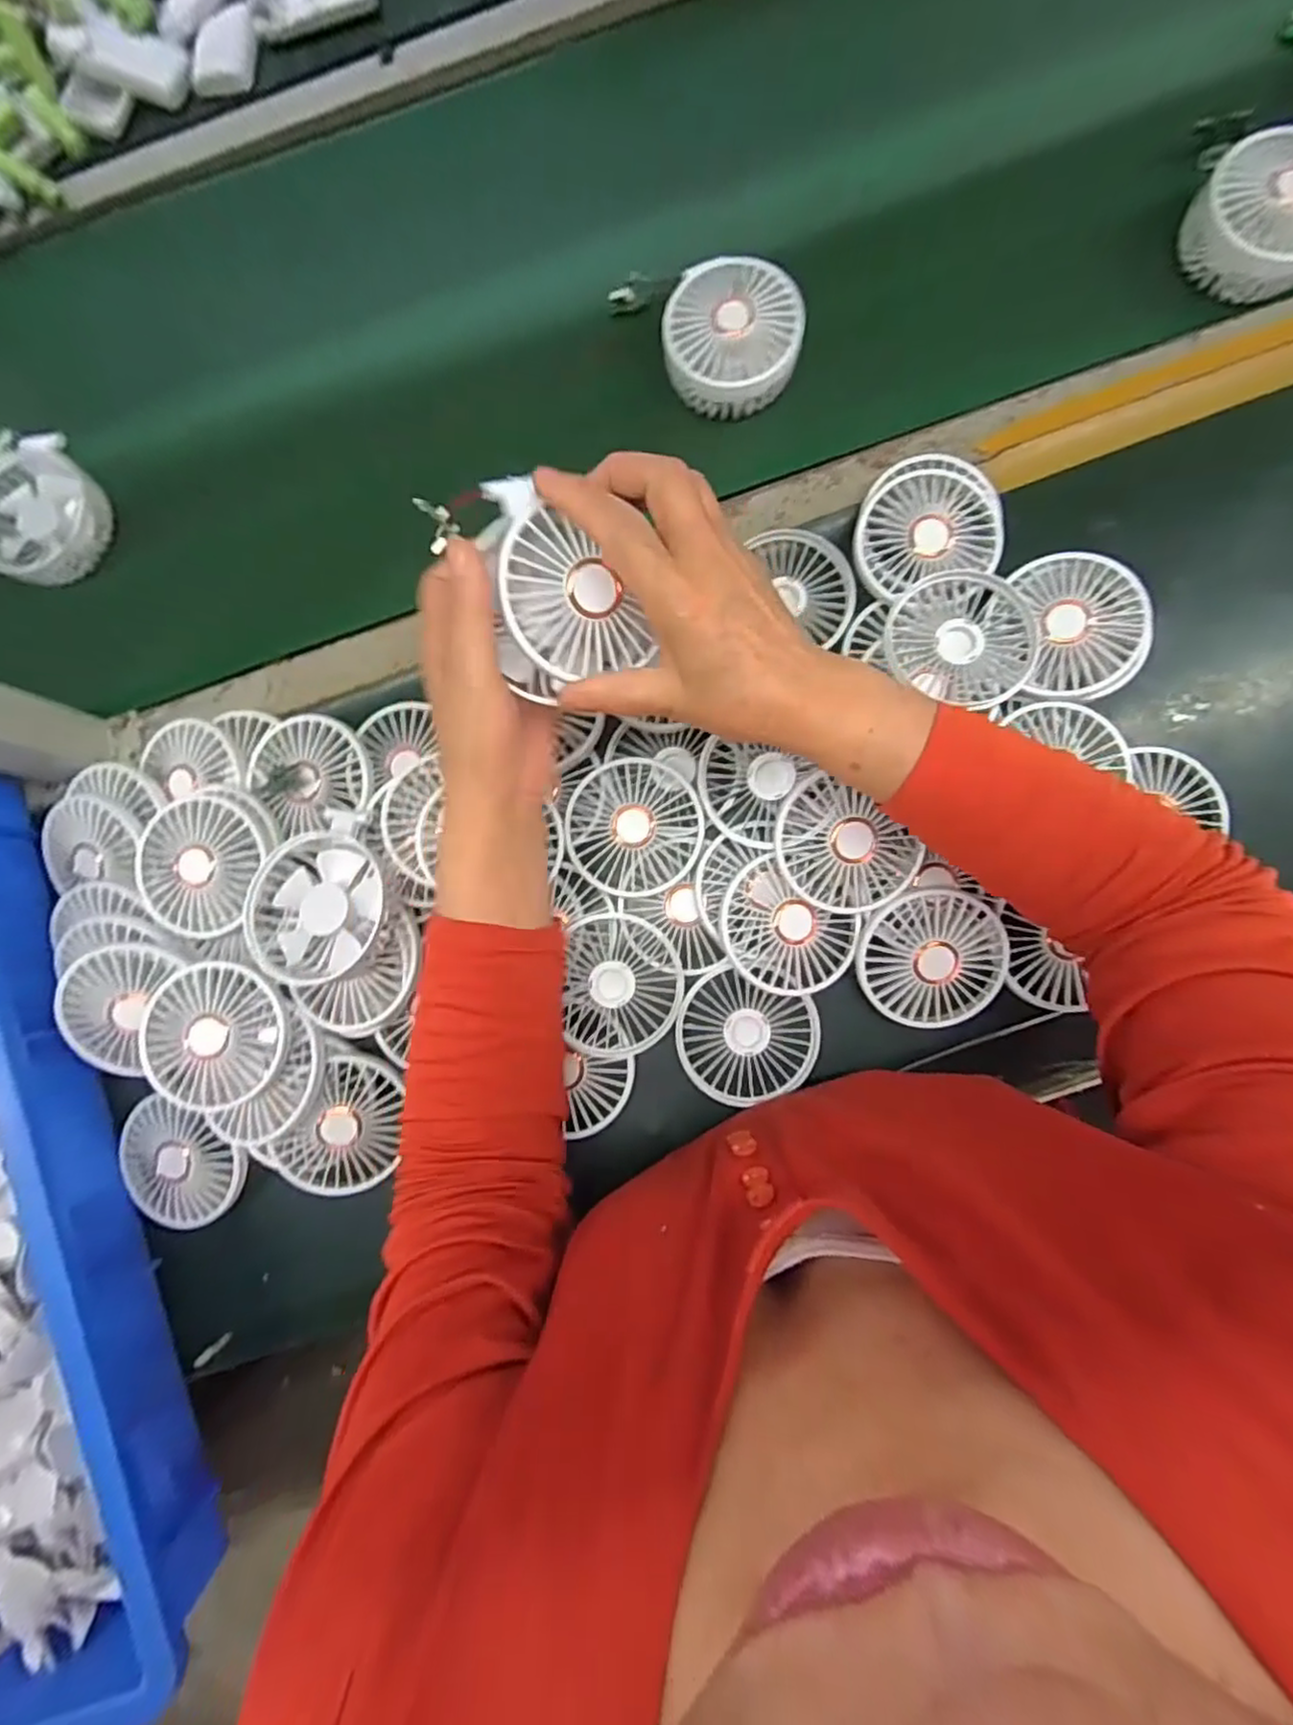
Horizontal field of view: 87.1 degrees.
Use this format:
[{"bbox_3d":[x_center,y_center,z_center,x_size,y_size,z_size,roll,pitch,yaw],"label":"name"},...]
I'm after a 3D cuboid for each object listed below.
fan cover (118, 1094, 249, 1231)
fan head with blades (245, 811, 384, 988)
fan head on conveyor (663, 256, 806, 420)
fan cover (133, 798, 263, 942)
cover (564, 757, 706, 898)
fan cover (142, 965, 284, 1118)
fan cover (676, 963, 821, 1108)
[{"bbox_3d":[-0.309,0.198,0.446,0.087,0.014,0.074,23,86,7],"label":"fan cover"},{"bbox_3d":[-0.203,0.022,0.422,0.078,0.028,0.102,3,84,5],"label":"fan head with blades"},{"bbox_3d":[0.059,-0.357,0.463,0.089,0.036,0.086,8,84,5],"label":"fan head on conveyor"},{"bbox_3d":[-0.285,0.001,0.433,0.084,0.018,0.083,30,87,7],"label":"fan cover"},{"bbox_3d":[-0.008,-0.023,0.440,0.086,0.016,0.084,40,88,8],"label":"cover"},{"bbox_3d":[-0.264,0.107,0.418,0.083,0.017,0.085,7,84,5],"label":"fan cover"},{"bbox_3d":[0.062,0.114,0.433,0.087,0.012,0.077,22,86,7],"label":"fan cover"}]

